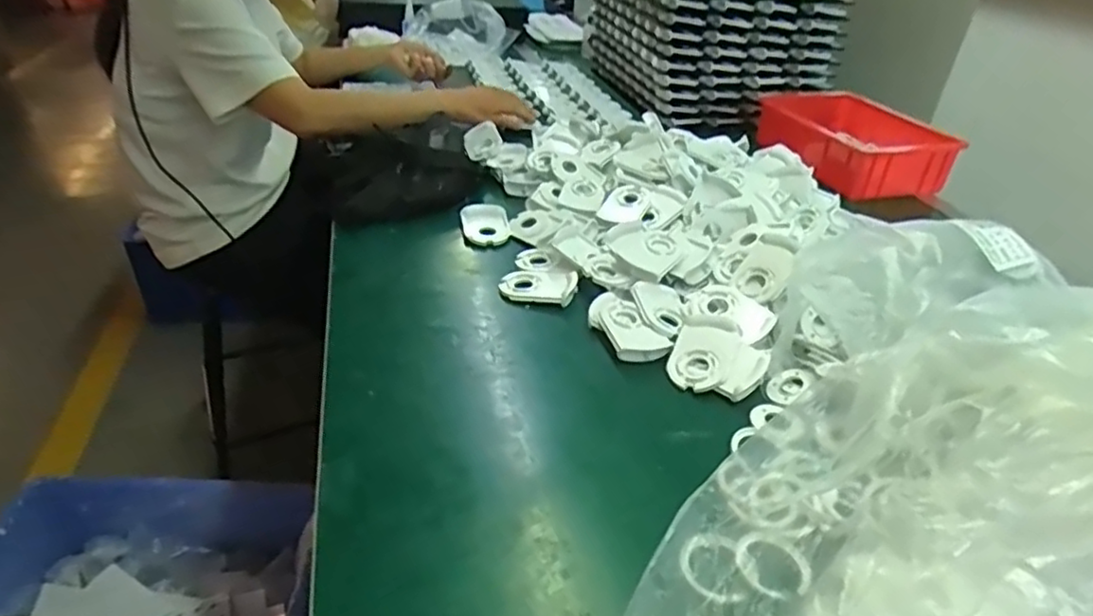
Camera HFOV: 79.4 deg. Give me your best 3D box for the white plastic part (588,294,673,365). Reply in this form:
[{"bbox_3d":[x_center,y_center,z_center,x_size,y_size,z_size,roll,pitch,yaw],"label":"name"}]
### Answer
[{"bbox_3d":[0.078,0.023,0.665,0.057,0.022,0.097,-10,36,-22],"label":"white plastic part"}]

